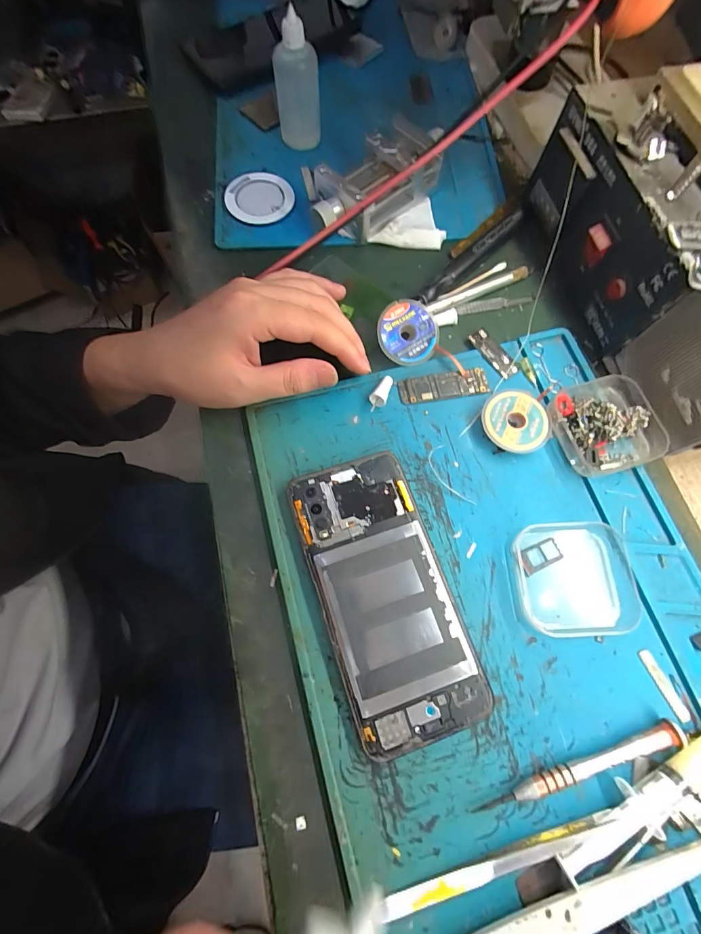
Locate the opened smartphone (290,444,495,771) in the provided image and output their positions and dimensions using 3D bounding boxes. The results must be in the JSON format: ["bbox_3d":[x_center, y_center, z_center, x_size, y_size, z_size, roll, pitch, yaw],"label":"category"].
[{"bbox_3d":[0.019,0.072,0.232,0.073,0.010,0.157,-18,72,-6],"label":"opened smartphone"}]

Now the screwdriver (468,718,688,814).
[{"bbox_3d":[0.120,0.158,0.204,0.115,0.010,0.012,-18,72,-6],"label":"screwdriver"}]

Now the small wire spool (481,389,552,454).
[{"bbox_3d":[0.112,-0.030,0.265,0.045,0.012,0.042,0,71,0],"label":"small wire spool"}]

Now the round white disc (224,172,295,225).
[{"bbox_3d":[-0.078,-0.231,0.335,0.056,0.007,0.056,0,71,0],"label":"round white disc"}]

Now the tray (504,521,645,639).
[{"bbox_3d":[0.131,0.066,0.232,0.066,0.018,0.063,-3,71,-1],"label":"tray"}]

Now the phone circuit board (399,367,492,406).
[{"bbox_3d":[0.067,-0.058,0.278,0.064,0.004,0.020,-9,71,-3],"label":"phone circuit board"}]

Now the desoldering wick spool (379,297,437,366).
[{"bbox_3d":[0.042,-0.097,0.285,0.045,0.009,0.044,-1,96,-8],"label":"desoldering wick spool"}]

